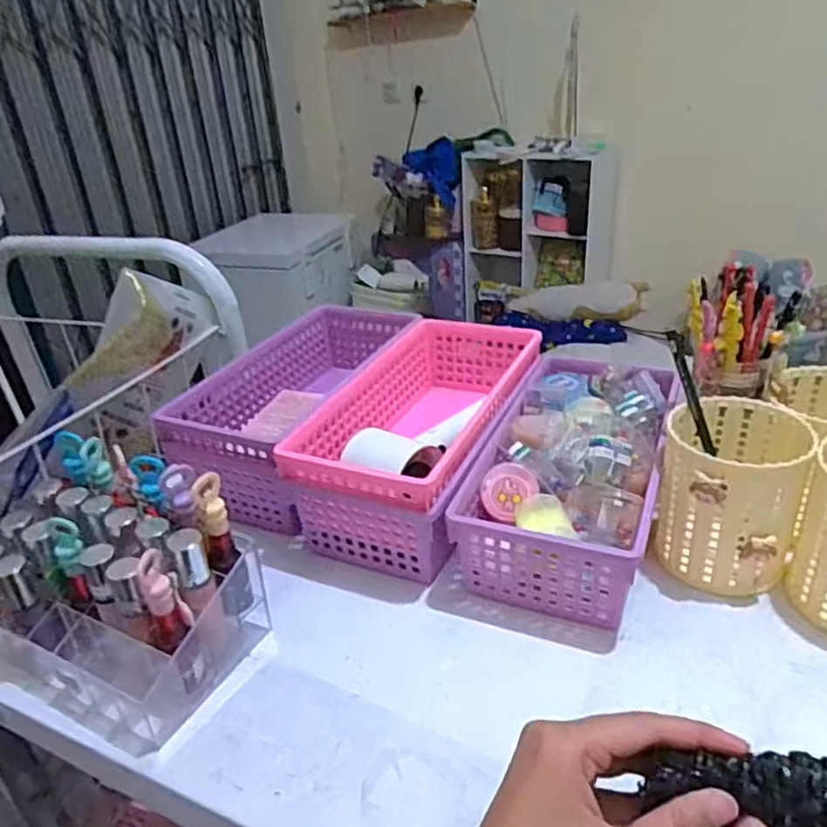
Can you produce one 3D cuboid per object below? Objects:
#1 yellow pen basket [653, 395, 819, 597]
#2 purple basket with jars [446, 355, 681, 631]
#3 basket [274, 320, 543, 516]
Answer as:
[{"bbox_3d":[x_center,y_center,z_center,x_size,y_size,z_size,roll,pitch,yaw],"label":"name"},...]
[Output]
[{"bbox_3d":[0.206,0.054,0.441,0.079,0.103,0.089,13,33,28],"label":"yellow pen basket"},{"bbox_3d":[0.122,0.041,0.499,0.115,0.083,0.235,9,31,23],"label":"purple basket with jars"},{"bbox_3d":[0.015,0.003,0.537,0.116,0.067,0.250,10,32,24],"label":"basket"}]

